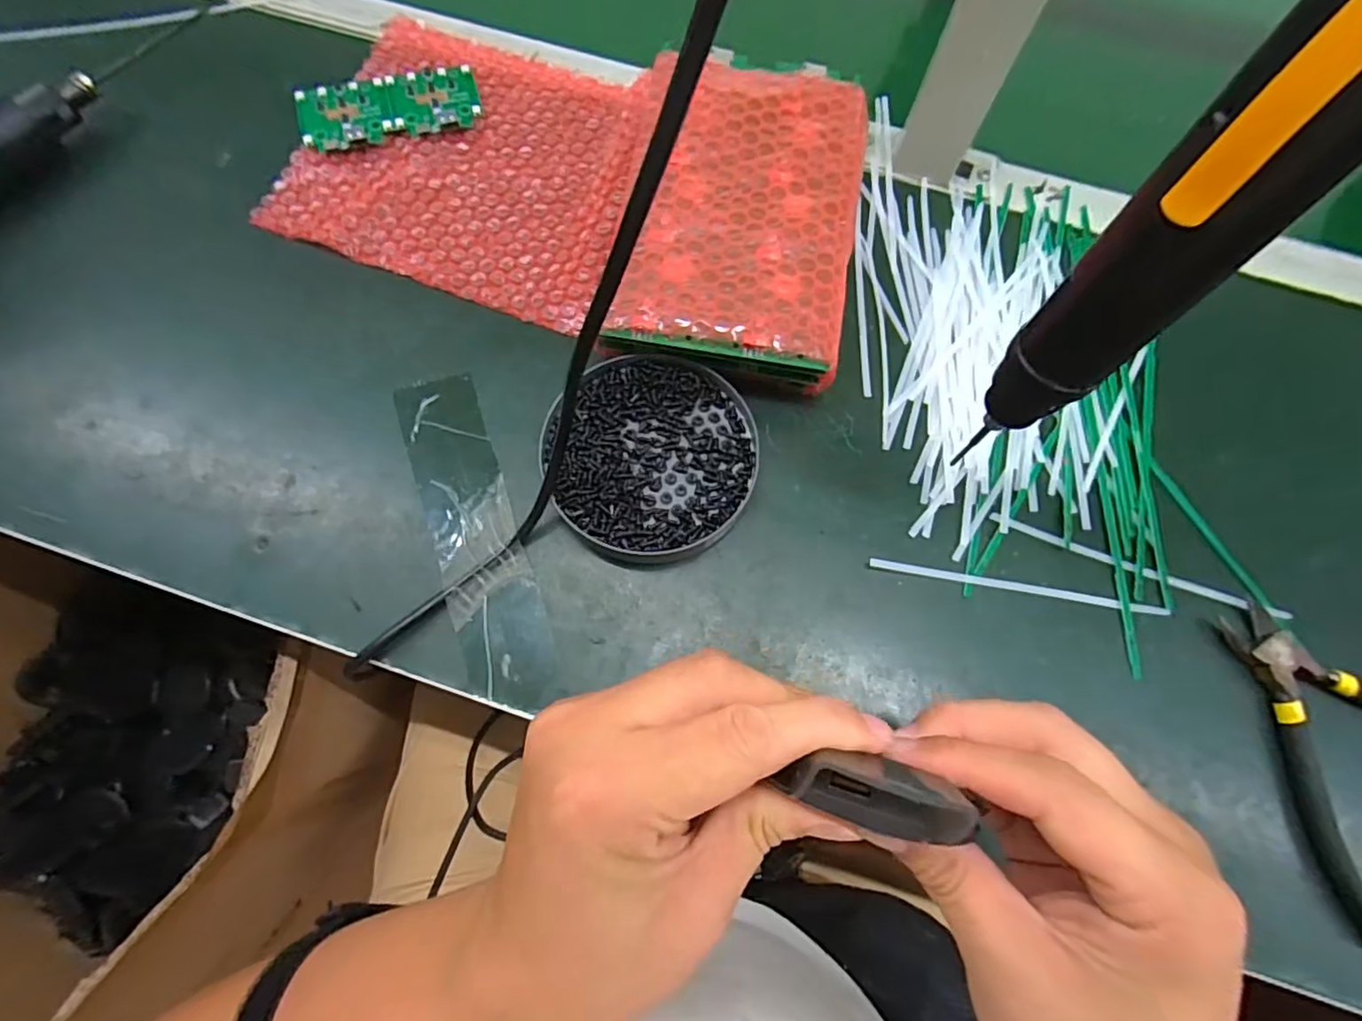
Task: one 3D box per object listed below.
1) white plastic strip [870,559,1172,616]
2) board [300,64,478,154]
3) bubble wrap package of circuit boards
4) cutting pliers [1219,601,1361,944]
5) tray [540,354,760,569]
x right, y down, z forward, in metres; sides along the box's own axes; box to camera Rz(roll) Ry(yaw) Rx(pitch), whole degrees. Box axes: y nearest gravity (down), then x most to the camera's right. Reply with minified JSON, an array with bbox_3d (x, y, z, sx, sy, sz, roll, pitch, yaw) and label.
[{"bbox_3d":[0.176,0.040,0.314,0.152,0.004,0.006,10,71,1],"label":"white plastic strip"},{"bbox_3d":[-0.195,-0.273,0.402,0.115,0.008,0.053,-17,72,-8],"label":"board"},{"bbox_3d":[0.035,-0.171,0.355,0.145,0.049,0.201,7,71,0],"label":"bubble wrap package of circuit boards"},{"bbox_3d":[0.340,0.111,0.290,0.118,0.011,0.143,-16,72,-7],"label":"cutting pliers"},{"bbox_3d":[-0.015,-0.028,0.322,0.109,0.020,0.112,1,71,-2],"label":"tray"}]

